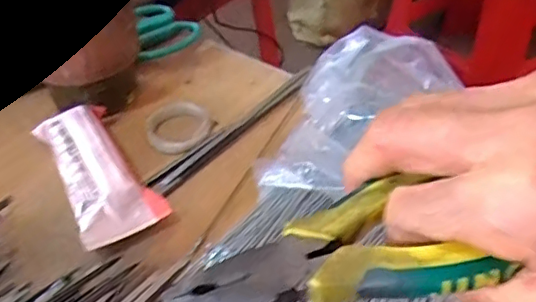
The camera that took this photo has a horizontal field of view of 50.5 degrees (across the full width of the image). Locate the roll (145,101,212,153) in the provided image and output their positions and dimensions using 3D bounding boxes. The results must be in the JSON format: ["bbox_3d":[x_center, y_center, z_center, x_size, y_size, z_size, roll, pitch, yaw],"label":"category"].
[{"bbox_3d":[-0.065,-0.019,0.418,0.047,0.011,0.045,-1,41,1],"label":"roll"}]

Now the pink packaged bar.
[{"bbox_3d":[-0.113,0.008,0.374,0.051,0.021,0.122,-22,45,-21],"label":"pink packaged bar"}]

